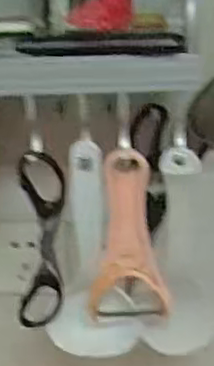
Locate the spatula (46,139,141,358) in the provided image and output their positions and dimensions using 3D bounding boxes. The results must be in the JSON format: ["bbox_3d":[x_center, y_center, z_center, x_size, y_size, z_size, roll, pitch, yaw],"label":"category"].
[{"bbox_3d":[-0.012,0.057,0.517,0.067,0.187,0.017,3,29,9],"label":"spatula"}]

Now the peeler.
[{"bbox_3d":[0.017,0.042,0.503,0.061,0.148,0.020,2,29,6],"label":"peeler"}]

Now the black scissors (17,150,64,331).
[{"bbox_3d":[-0.050,0.047,0.513,0.040,0.148,0.014,-5,28,-5],"label":"black scissors"}]

